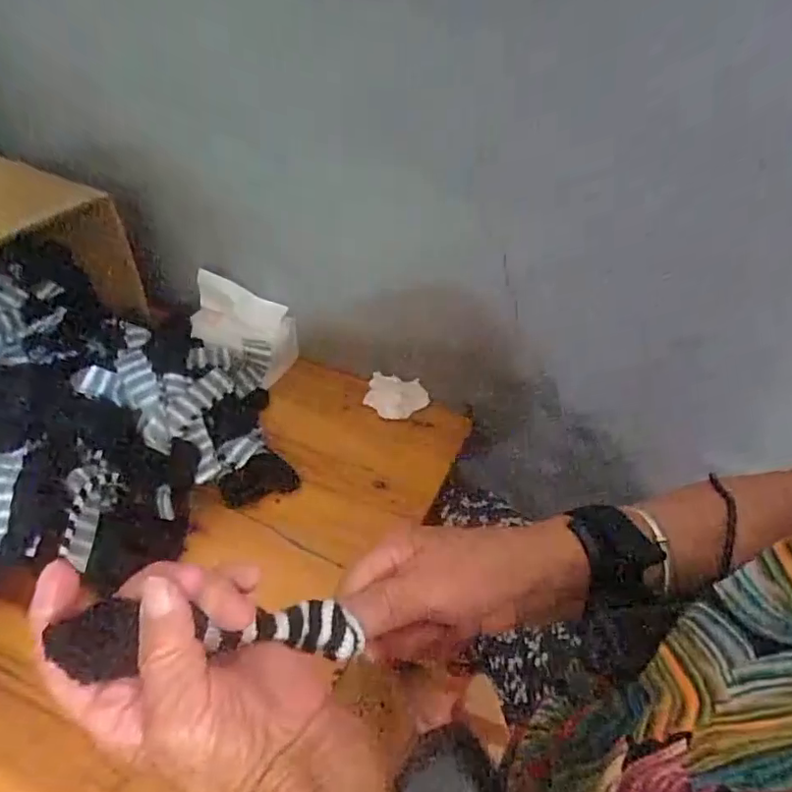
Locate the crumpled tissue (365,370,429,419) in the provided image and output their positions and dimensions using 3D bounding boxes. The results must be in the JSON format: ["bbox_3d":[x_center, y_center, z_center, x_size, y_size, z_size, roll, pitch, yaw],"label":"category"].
[{"bbox_3d":[0.001,-0.001,0.747,0.085,0.043,0.046,2,45,1],"label":"crumpled tissue"}]

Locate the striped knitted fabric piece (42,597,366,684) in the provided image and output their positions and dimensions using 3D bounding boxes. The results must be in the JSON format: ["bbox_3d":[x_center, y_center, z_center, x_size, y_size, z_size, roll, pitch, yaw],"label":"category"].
[{"bbox_3d":[-0.079,0.107,0.259,0.134,0.014,0.028,11,39,-29],"label":"striped knitted fabric piece"}]

